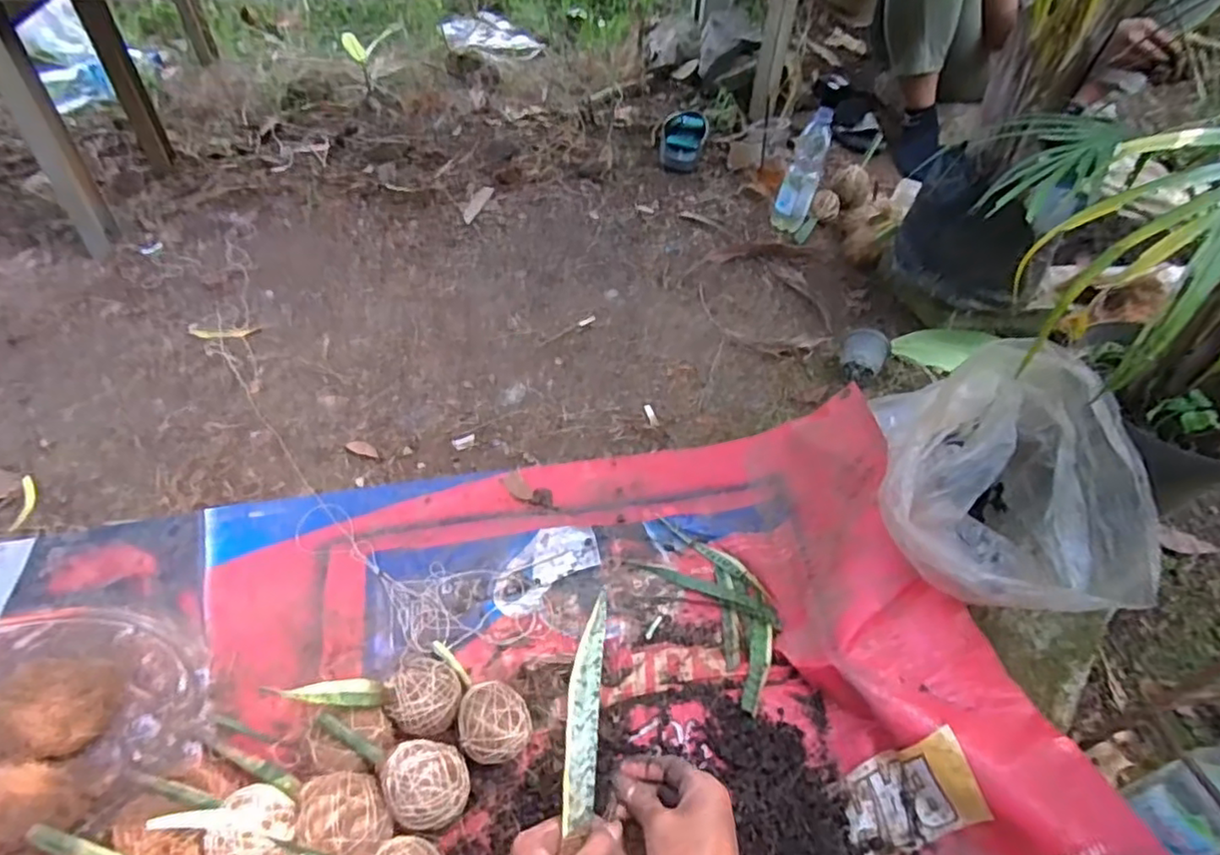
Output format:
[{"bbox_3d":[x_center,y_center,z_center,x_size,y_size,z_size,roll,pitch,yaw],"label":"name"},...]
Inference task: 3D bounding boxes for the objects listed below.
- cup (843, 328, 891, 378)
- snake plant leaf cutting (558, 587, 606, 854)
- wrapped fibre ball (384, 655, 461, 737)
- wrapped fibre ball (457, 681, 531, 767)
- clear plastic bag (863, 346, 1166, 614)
[{"bbox_3d":[0.404,-0.115,1.027,0.070,0.056,0.088,24,50,19],"label":"cup"},{"bbox_3d":[-0.018,0.207,0.473,0.023,0.013,0.166,4,62,4],"label":"snake plant leaf cutting"},{"bbox_3d":[-0.177,0.262,0.622,0.063,0.061,0.068,2,47,-2],"label":"wrapped fibre ball"},{"bbox_3d":[-0.112,0.281,0.614,0.064,0.057,0.074,-20,51,-20],"label":"wrapped fibre ball"},{"bbox_3d":[0.394,0.044,0.648,0.215,0.186,0.241,19,49,13],"label":"clear plastic bag"}]

